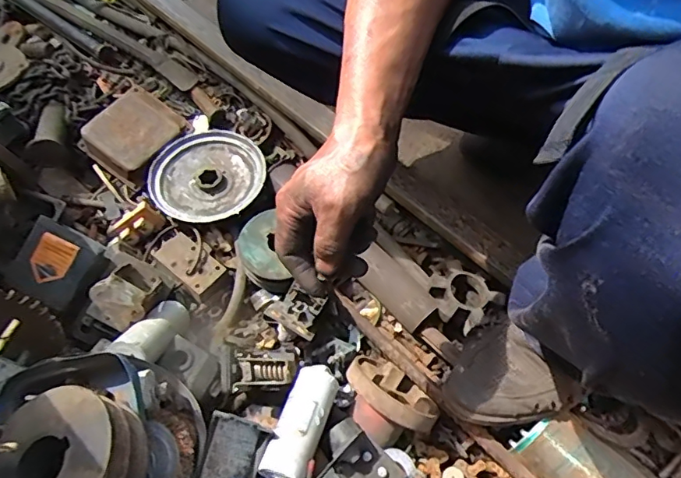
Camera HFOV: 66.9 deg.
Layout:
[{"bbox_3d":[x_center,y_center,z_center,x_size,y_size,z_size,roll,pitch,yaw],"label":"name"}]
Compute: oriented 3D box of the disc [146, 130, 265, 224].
[{"bbox_3d":[-0.183,-0.090,0.704,0.152,0.037,0.165,-28,66,-10],"label":"disc"}]

